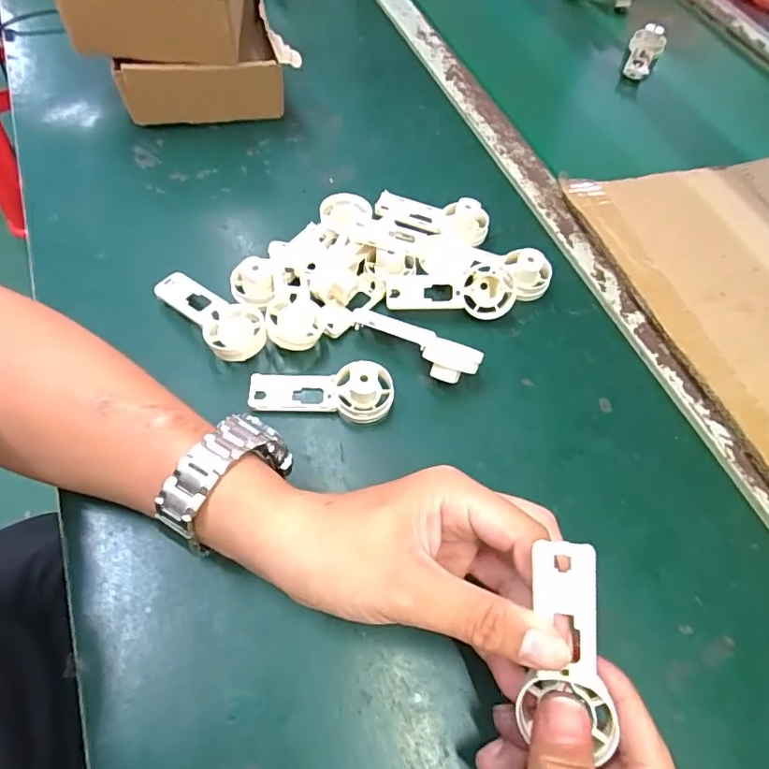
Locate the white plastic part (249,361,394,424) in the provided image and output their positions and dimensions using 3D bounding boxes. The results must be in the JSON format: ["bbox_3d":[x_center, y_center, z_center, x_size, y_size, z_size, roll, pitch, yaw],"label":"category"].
[{"bbox_3d":[-0.042,0.001,0.347,0.093,0.030,0.036,7,59,0],"label":"white plastic part"}]

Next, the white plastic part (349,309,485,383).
[{"bbox_3d":[0.018,-0.024,0.363,0.093,0.031,0.023,23,61,9],"label":"white plastic part"}]

